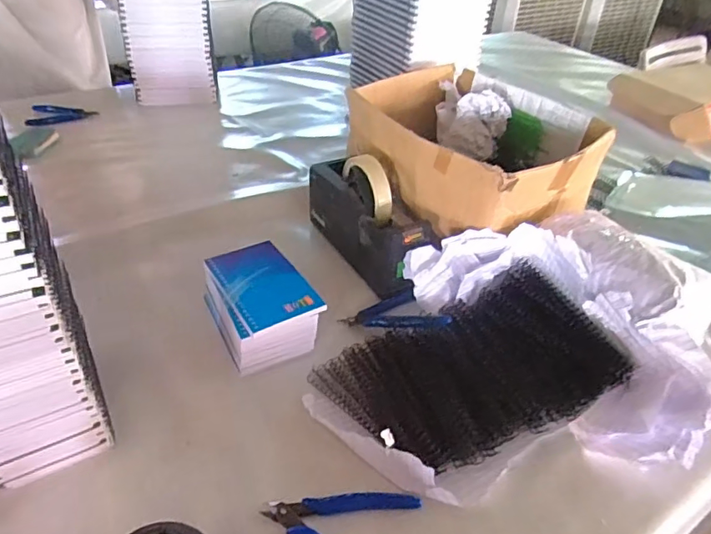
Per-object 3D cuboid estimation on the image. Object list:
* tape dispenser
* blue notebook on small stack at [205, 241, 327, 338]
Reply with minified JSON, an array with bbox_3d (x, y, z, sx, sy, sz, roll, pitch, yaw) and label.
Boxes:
[{"bbox_3d":[0.014,-0.063,0.664,0.067,0.112,0.206,-21,44,-28],"label":"tape dispenser"},{"bbox_3d":[-0.098,0.018,0.547,0.081,0.012,0.125,-19,44,-27],"label":"blue notebook on small stack"}]

